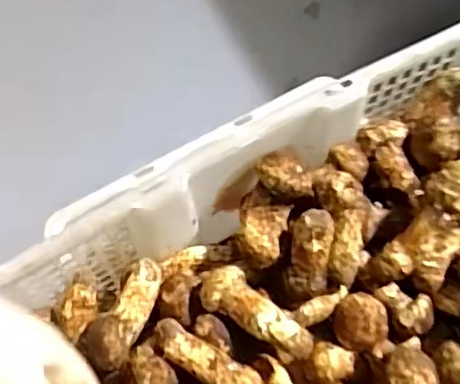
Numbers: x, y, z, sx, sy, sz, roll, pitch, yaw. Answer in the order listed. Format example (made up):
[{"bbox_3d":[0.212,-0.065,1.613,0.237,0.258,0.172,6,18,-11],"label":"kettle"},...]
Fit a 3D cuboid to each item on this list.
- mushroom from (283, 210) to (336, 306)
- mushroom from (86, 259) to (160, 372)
[{"bbox_3d":[0.063,0.050,0.504,0.034,0.034,0.077,10,102,6],"label":"mushroom"},{"bbox_3d":[-0.083,0.095,0.494,0.035,0.029,0.092,20,51,10],"label":"mushroom"}]

